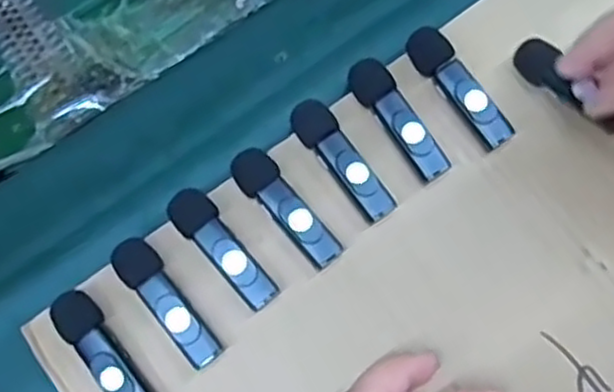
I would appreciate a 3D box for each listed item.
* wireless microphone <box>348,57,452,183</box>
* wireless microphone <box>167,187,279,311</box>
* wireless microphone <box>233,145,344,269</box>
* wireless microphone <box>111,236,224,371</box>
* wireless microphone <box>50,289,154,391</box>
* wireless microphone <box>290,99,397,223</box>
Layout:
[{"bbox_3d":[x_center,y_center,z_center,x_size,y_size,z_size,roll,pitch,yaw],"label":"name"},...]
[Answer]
[{"bbox_3d":[0.043,-0.037,0.343,0.019,0.015,0.064,-33,73,-7],"label":"wireless microphone"},{"bbox_3d":[-0.037,0.023,0.329,0.019,0.013,0.062,-41,74,-9],"label":"wireless microphone"},{"bbox_3d":[-0.010,0.006,0.333,0.018,0.016,0.062,-39,74,-9],"label":"wireless microphone"},{"bbox_3d":[-0.062,0.048,0.323,0.018,0.016,0.065,-36,73,-8],"label":"wireless microphone"},{"bbox_3d":[-0.087,0.070,0.318,0.018,0.016,0.063,-40,74,-9],"label":"wireless microphone"},{"bbox_3d":[0.016,-0.016,0.339,0.018,0.016,0.063,-35,73,-7],"label":"wireless microphone"}]

